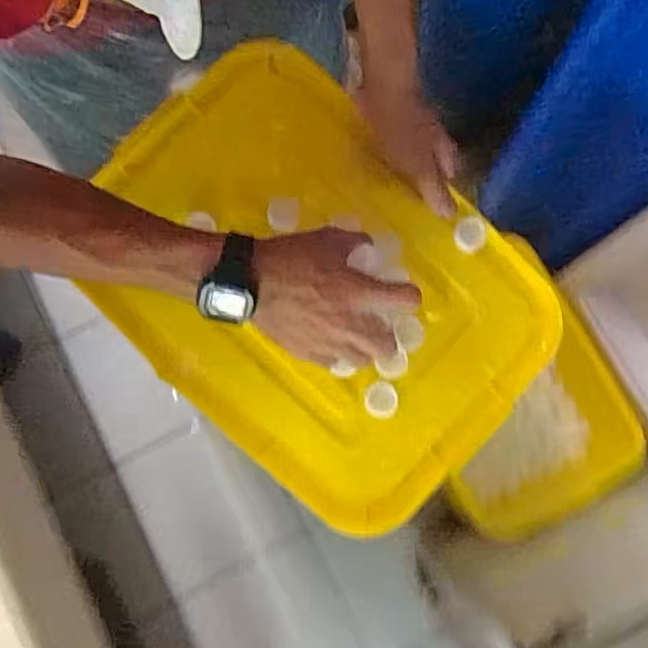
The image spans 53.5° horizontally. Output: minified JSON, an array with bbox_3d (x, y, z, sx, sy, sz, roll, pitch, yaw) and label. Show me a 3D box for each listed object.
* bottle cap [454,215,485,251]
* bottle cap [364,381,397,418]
[{"bbox_3d":[0.131,-0.081,0.577,0.027,0.007,0.030,-4,80,-1],"label":"bottle cap"},{"bbox_3d":[0.050,0.067,0.565,0.028,0.016,0.030,0,80,-1],"label":"bottle cap"}]

